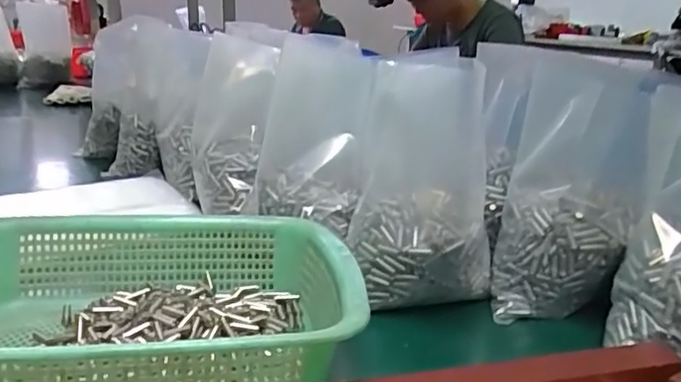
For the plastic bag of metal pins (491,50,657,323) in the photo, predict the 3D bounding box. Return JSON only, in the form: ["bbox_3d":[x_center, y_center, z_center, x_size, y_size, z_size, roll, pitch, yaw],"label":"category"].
[{"bbox_3d":[0.207,0.002,0.510,0.121,0.214,0.081,5,19,12],"label":"plastic bag of metal pins"}]

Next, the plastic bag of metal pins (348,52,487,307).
[{"bbox_3d":[0.074,-0.005,0.517,0.125,0.193,0.103,4,19,7],"label":"plastic bag of metal pins"}]

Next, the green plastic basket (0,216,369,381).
[{"bbox_3d":[-0.141,0.075,0.406,0.289,0.073,0.219,-2,19,-11],"label":"green plastic basket"}]

